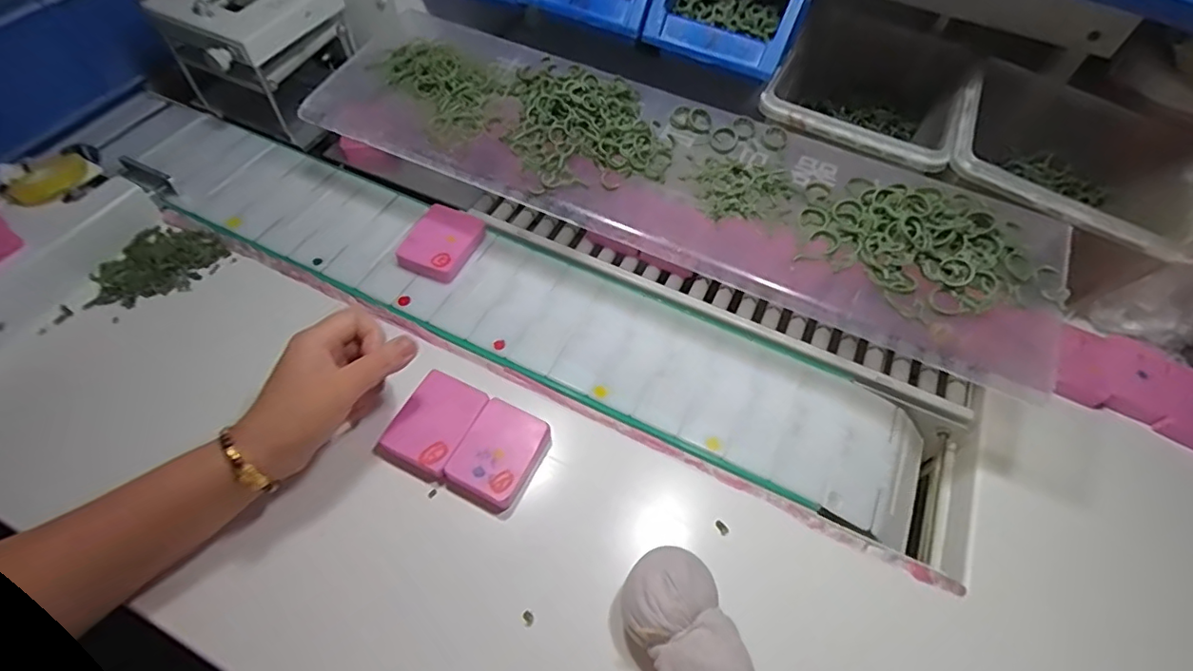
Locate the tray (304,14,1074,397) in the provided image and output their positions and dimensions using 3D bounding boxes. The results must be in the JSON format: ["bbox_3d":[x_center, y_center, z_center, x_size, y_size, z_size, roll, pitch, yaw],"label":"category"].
[{"bbox_3d":[0.054,-0.140,0.457,0.615,0.041,0.176,23,58,12],"label":"tray"}]

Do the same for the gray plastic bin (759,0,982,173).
[{"bbox_3d":[0.258,-0.225,0.548,0.162,0.083,0.215,24,59,13],"label":"gray plastic bin"}]

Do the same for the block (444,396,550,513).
[{"bbox_3d":[-0.071,0.088,0.420,0.054,0.016,0.072,24,58,12],"label":"block"}]

